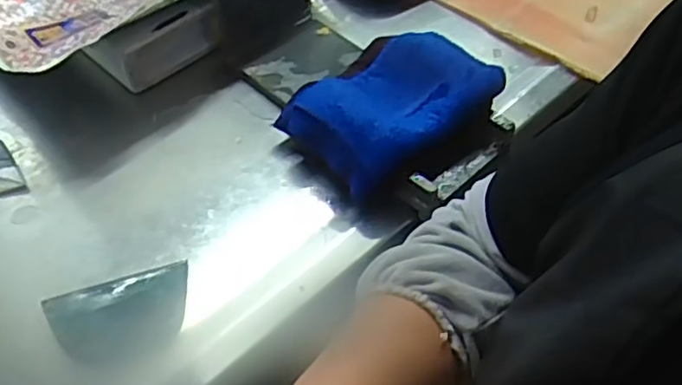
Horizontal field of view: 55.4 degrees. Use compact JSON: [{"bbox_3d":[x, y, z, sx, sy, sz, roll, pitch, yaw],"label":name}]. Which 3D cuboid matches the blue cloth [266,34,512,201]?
[{"bbox_3d":[0.044,-0.072,0.525,0.156,0.048,0.104,-30,62,-24],"label":"blue cloth"}]

